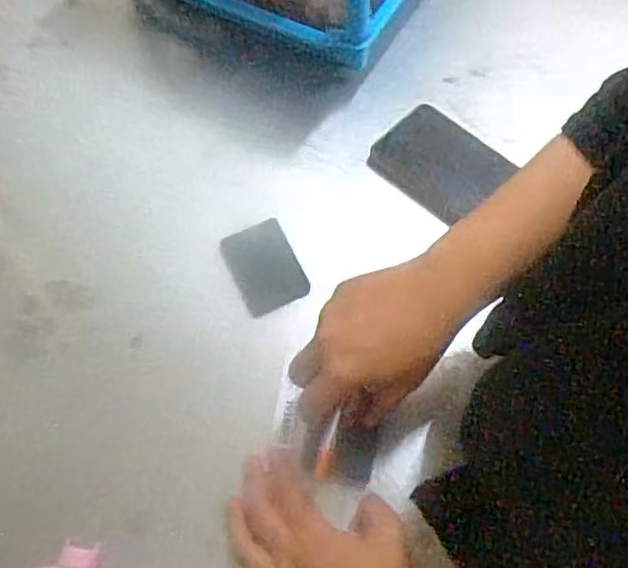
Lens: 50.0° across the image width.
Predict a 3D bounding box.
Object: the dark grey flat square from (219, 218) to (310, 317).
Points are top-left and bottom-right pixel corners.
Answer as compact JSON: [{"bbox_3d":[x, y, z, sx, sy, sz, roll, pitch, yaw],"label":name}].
[{"bbox_3d":[-0.042,-0.014,0.559,0.054,0.008,0.073,-27,75,-3],"label":"dark grey flat square"}]

